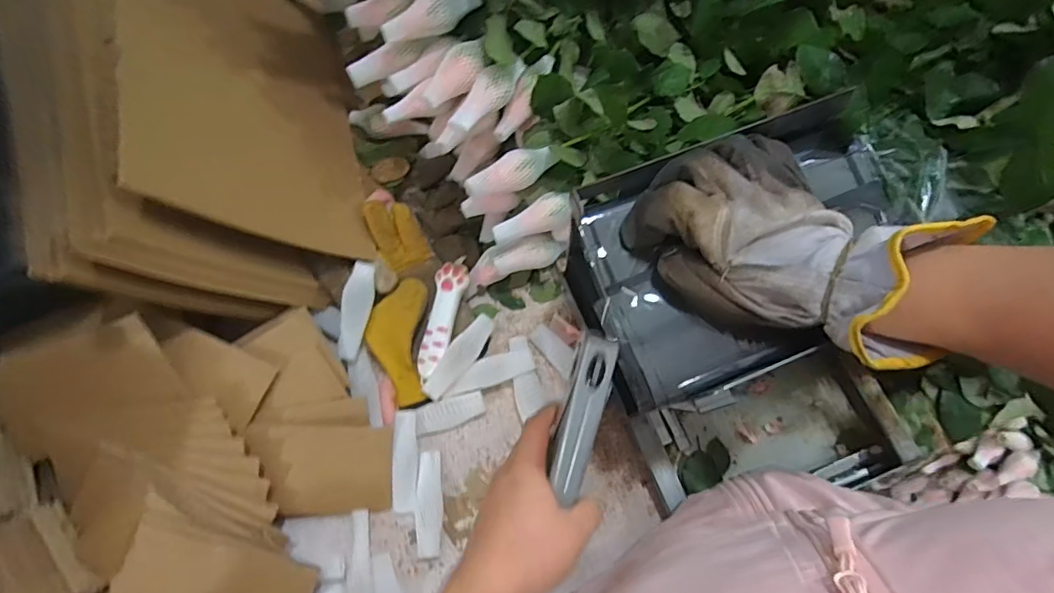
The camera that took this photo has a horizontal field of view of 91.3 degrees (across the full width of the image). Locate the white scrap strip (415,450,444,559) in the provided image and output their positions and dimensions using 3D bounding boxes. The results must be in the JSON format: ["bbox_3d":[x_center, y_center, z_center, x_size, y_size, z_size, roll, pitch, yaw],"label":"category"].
[{"bbox_3d":[-0.086,0.181,0.452,0.023,0.014,0.084,-2,73,-1],"label":"white scrap strip"}]

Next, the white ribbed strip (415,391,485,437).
[{"bbox_3d":[-0.070,0.106,0.468,0.063,0.011,0.025,-14,73,-4],"label":"white ribbed strip"}]

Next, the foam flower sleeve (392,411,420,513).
[{"bbox_3d":[-0.108,0.146,0.458,0.023,0.012,0.085,-4,73,-1],"label":"foam flower sleeve"}]

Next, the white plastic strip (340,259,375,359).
[{"bbox_3d":[-0.154,0.014,0.465,0.026,0.008,0.088,12,95,3],"label":"white plastic strip"}]

